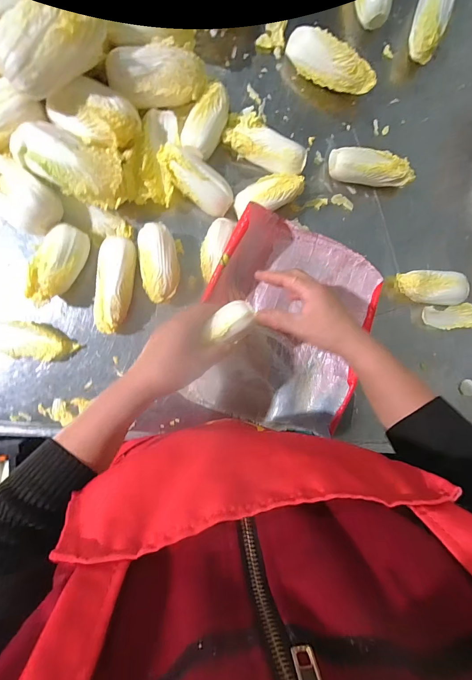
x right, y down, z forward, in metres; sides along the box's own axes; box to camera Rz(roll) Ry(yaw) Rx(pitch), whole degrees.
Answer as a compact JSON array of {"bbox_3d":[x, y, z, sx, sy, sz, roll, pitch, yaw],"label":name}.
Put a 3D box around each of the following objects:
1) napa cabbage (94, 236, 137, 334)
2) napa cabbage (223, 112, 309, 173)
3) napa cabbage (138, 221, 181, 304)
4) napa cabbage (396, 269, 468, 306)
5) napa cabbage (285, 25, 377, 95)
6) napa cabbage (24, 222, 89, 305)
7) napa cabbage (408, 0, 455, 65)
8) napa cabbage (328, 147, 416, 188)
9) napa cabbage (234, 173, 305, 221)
[{"bbox_3d":[-0.167,-0.074,0.462,0.046,0.054,0.130,8,92,-4],"label":"napa cabbage"},{"bbox_3d":[0.044,-0.284,0.482,0.122,0.045,0.061,24,89,-4],"label":"napa cabbage"},{"bbox_3d":[-0.107,-0.105,0.470,0.056,0.052,0.105,-8,93,-4],"label":"napa cabbage"},{"bbox_3d":[0.298,-0.079,0.512,0.098,0.034,0.049,2,90,-4],"label":"napa cabbage"},{"bbox_3d":[0.136,-0.399,0.488,0.132,0.043,0.051,35,88,-4],"label":"napa cabbage"},{"bbox_3d":[-0.242,-0.099,0.451,0.051,0.042,0.112,22,91,-5],"label":"napa cabbage"},{"bbox_3d":[0.293,-0.481,0.504,0.049,0.049,0.120,17,89,-4],"label":"napa cabbage"},{"bbox_3d":[0.198,-0.250,0.496,0.121,0.044,0.043,4,90,-4],"label":"napa cabbage"},{"bbox_3d":[0.047,-0.207,0.484,0.109,0.047,0.050,-31,94,-2],"label":"napa cabbage"}]

